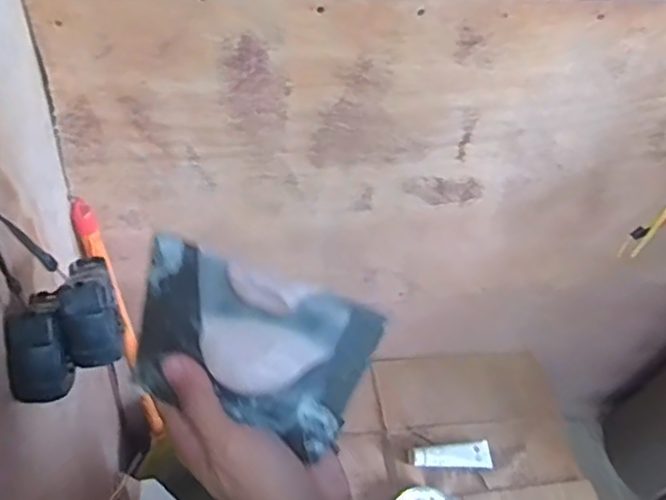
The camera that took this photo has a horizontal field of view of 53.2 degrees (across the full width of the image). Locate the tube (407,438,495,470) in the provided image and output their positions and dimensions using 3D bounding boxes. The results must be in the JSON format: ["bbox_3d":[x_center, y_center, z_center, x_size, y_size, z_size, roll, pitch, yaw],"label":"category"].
[{"bbox_3d":[0.220,0.382,1.232,0.165,0.020,0.047,4,53,-20],"label":"tube"}]

